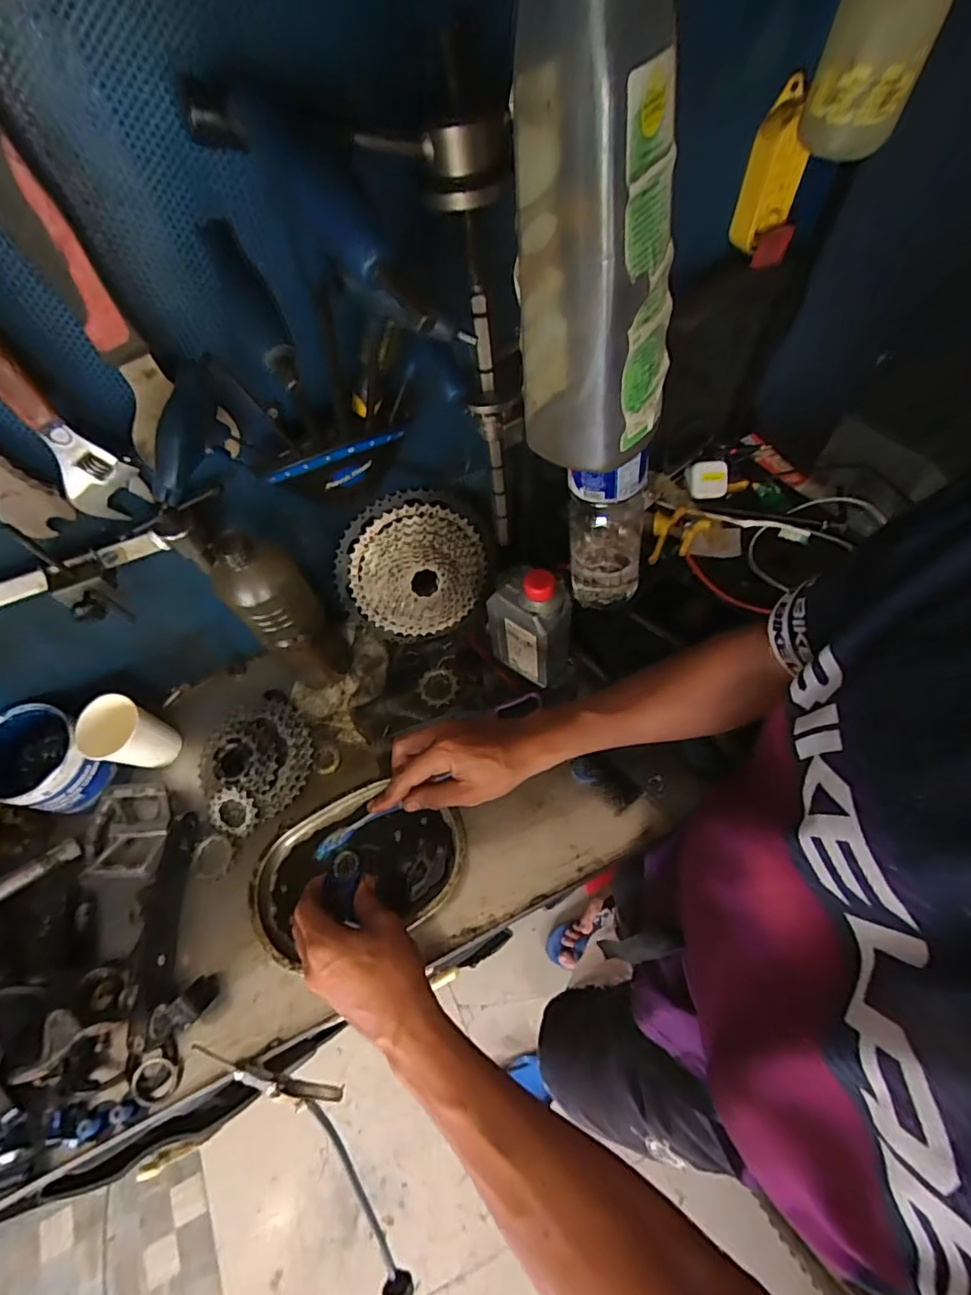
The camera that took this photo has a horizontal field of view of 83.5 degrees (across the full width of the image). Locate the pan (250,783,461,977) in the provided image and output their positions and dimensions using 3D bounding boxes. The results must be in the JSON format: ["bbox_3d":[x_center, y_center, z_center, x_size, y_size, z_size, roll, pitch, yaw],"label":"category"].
[{"bbox_3d":[-0.132,0.229,0.579,0.222,0.027,0.146,-20,63,-6],"label":"pan"}]

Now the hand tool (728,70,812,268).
[{"bbox_3d":[0.265,-0.423,0.496,0.056,0.121,0.039,23,66,15],"label":"hand tool"}]

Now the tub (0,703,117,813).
[{"bbox_3d":[-0.493,0.126,0.609,0.107,0.083,0.105,38,71,21],"label":"tub"}]

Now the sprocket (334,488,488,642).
[{"bbox_3d":[-0.082,-0.086,0.652,0.184,0.185,0.039,-20,32,-6],"label":"sprocket"}]

